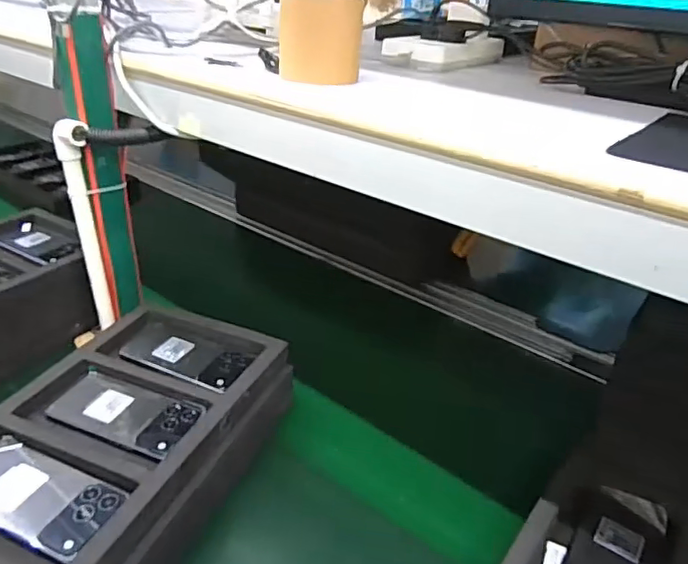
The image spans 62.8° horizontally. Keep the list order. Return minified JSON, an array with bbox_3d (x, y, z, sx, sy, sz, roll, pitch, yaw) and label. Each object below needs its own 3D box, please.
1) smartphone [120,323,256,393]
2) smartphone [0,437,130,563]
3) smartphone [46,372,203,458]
[{"bbox_3d":[-0.179,0.083,0.653,0.145,0.012,0.071,14,31,19],"label":"smartphone"},{"bbox_3d":[-0.268,0.184,0.487,0.155,0.011,0.071,15,32,20],"label":"smartphone"},{"bbox_3d":[-0.219,0.130,0.576,0.151,0.006,0.080,14,31,18],"label":"smartphone"}]

